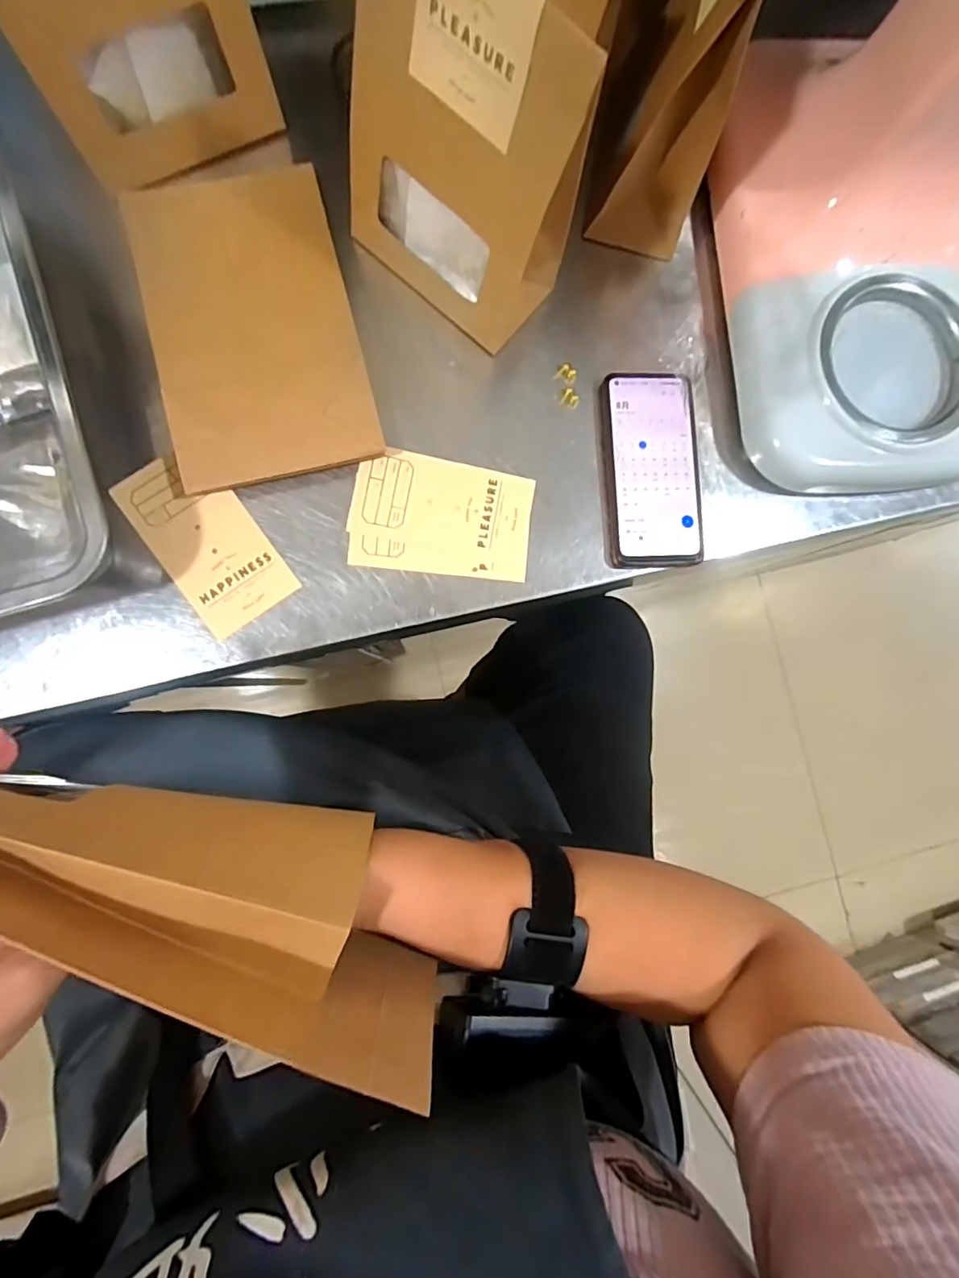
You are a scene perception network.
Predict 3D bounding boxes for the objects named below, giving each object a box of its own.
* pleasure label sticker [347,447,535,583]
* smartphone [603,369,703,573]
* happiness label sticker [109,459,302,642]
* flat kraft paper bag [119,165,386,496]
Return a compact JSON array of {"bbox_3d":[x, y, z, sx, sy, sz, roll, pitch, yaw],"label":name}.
[{"bbox_3d":[-0.029,-0.097,0.431,0.139,0.004,0.091,7,85,-5],"label":"pleasure label sticker"},{"bbox_3d":[0.142,-0.138,0.447,0.077,0.015,0.157,-2,86,-6],"label":"smartphone"},{"bbox_3d":[-0.207,-0.076,0.412,0.072,0.006,0.137,-36,90,-7],"label":"happiness label sticker"},{"bbox_3d":[-0.172,-0.240,0.416,0.148,0.025,0.241,-14,87,-7],"label":"flat kraft paper bag"}]

